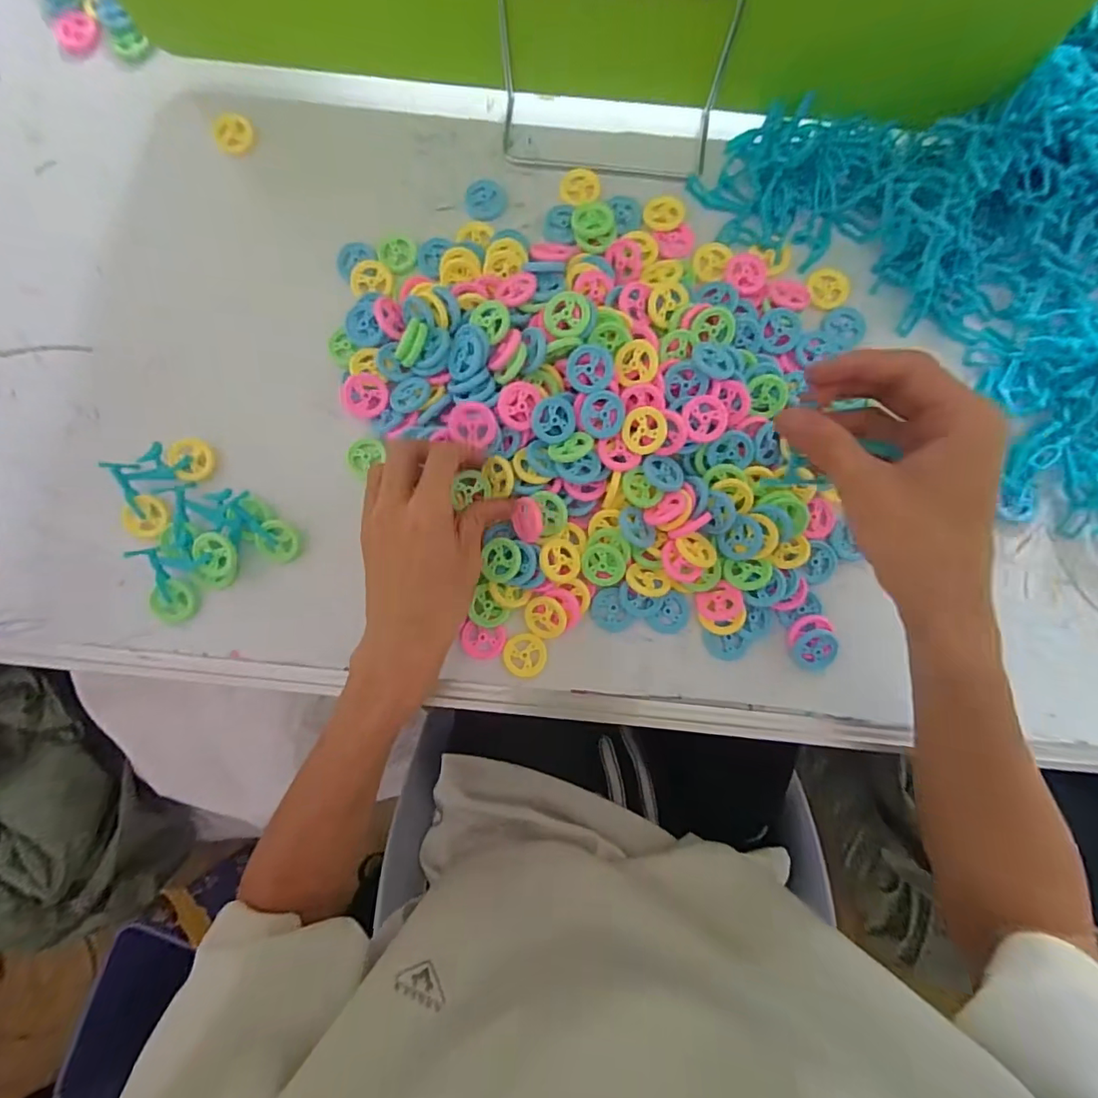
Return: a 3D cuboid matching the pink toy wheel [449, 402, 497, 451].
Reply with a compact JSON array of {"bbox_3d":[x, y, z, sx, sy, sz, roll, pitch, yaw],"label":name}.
[{"bbox_3d":[-0.048,-0.081,0.328,0.029,0.011,0.029,-2,111,-6],"label":"pink toy wheel"}]

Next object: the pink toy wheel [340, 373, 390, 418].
[{"bbox_3d":[-0.128,-0.107,0.356,0.032,0.007,0.029,0,100,-4],"label":"pink toy wheel"}]

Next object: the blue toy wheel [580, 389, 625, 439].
[{"bbox_3d":[0.035,-0.087,0.333,0.028,0.005,0.030,-3,102,-13],"label":"blue toy wheel"}]

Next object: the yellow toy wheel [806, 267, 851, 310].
[{"bbox_3d":[0.201,-0.186,0.366,0.030,0.007,0.033,0,86,1],"label":"yellow toy wheel"}]

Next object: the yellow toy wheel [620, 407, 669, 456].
[{"bbox_3d":[0.062,-0.077,0.333,0.029,0.005,0.029,6,104,23],"label":"yellow toy wheel"}]

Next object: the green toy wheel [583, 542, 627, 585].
[{"bbox_3d":[0.037,0.011,0.346,0.028,0.011,0.027,0,86,1],"label":"green toy wheel"}]

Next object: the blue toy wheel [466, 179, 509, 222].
[{"bbox_3d":[-0.046,-0.259,0.379,0.029,0.004,0.034,-35,86,-1],"label":"blue toy wheel"}]

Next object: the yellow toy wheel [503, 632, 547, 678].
[{"bbox_3d":[-0.016,0.073,0.351,0.028,0.004,0.029,0,86,1],"label":"yellow toy wheel"}]

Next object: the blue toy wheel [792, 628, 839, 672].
[{"bbox_3d":[0.178,0.068,0.343,0.027,0.010,0.028,0,86,1],"label":"blue toy wheel"}]

